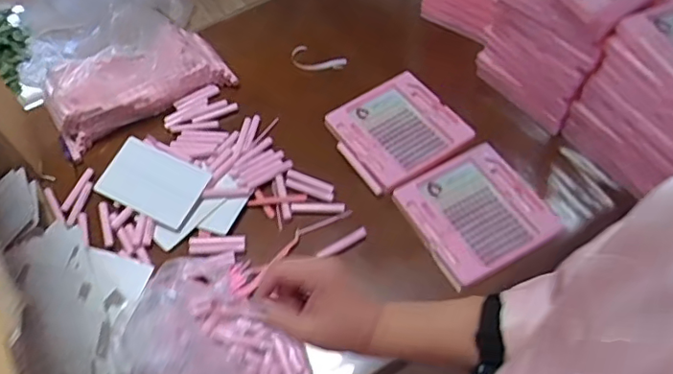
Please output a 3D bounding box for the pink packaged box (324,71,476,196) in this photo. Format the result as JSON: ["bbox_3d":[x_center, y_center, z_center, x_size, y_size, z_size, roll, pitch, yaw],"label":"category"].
[{"bbox_3d":[0.101,-0.101,0.990,0.199,0.028,0.184,-29,58,-14],"label":"pink packaged box"}]

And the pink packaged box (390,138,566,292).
[{"bbox_3d":[0.217,0.034,0.895,0.196,0.023,0.193,-25,57,-12],"label":"pink packaged box"}]

